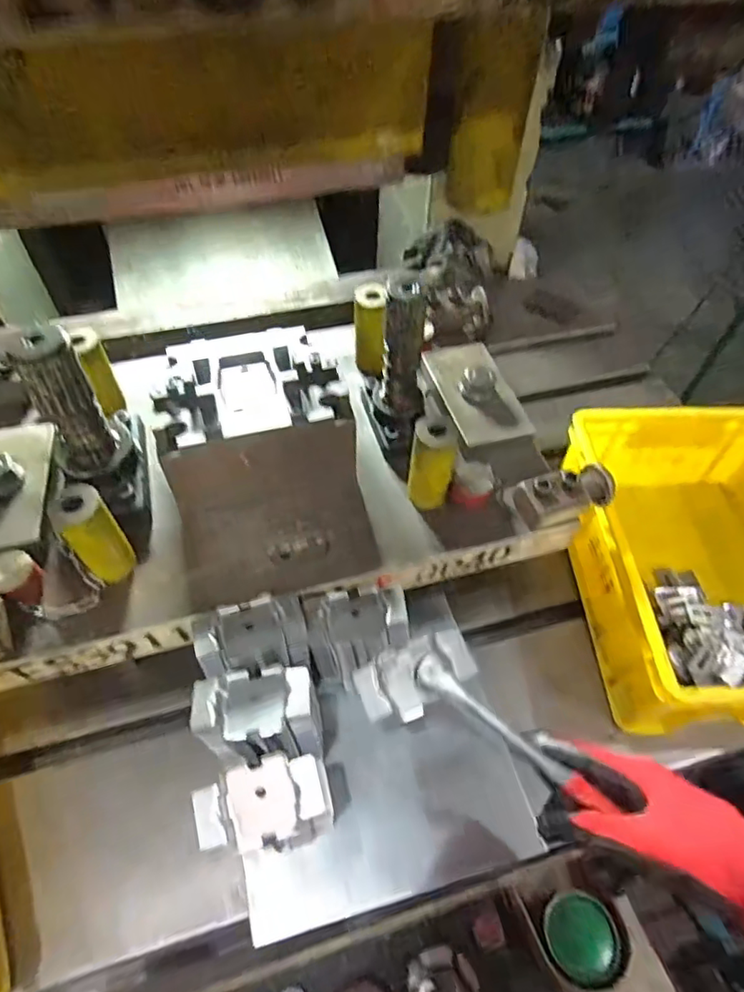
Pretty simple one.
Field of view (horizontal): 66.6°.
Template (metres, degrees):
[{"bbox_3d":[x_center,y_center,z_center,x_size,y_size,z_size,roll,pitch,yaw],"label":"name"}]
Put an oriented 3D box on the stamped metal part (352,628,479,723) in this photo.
[{"bbox_3d":[0.034,0.138,0.439,0.088,0.019,0.054,-17,55,-13],"label":"stamped metal part"}]

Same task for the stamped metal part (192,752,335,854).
[{"bbox_3d":[-0.078,0.223,0.406,0.091,0.030,0.059,-11,71,-16],"label":"stamped metal part"}]

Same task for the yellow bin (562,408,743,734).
[{"bbox_3d":[0.370,0.076,0.628,0.271,0.146,0.351,-3,53,-3],"label":"yellow bin"}]

